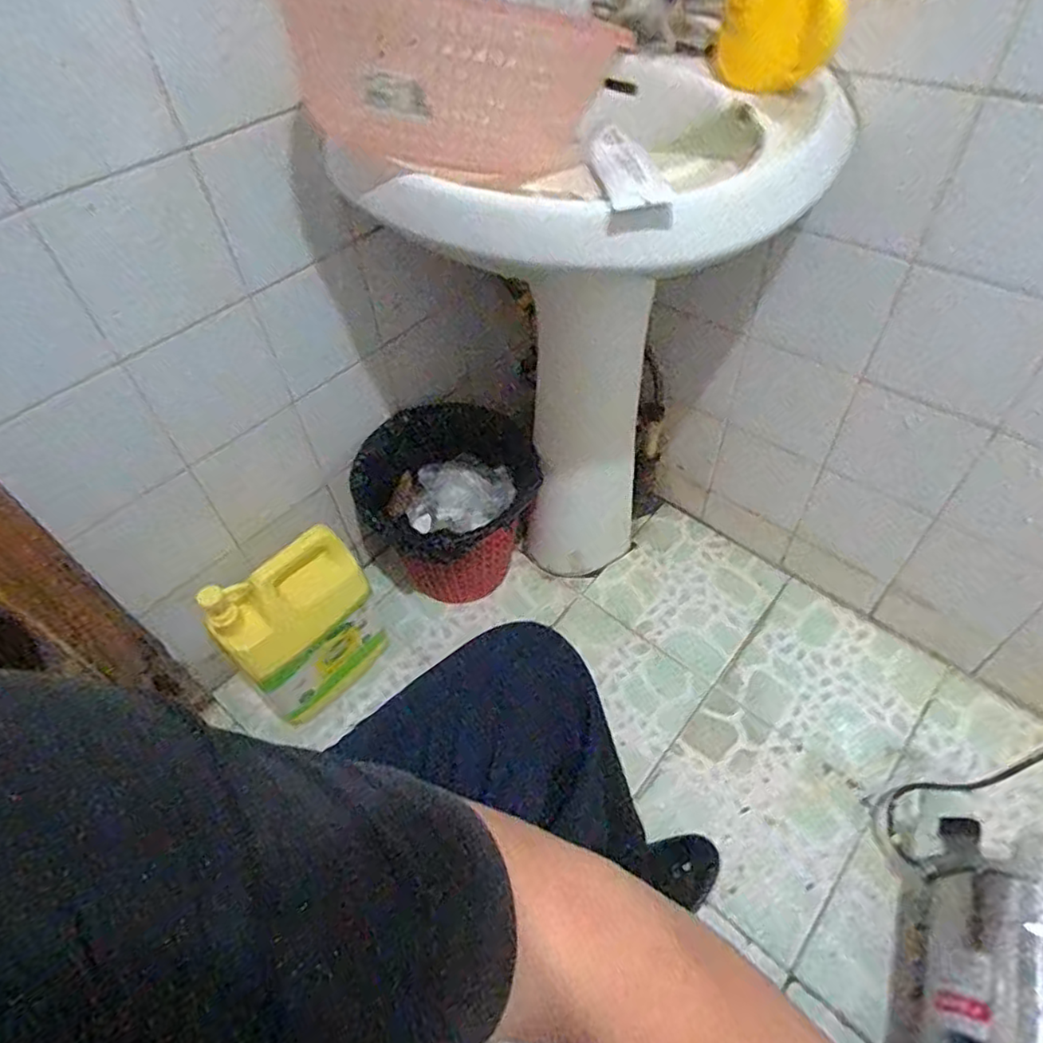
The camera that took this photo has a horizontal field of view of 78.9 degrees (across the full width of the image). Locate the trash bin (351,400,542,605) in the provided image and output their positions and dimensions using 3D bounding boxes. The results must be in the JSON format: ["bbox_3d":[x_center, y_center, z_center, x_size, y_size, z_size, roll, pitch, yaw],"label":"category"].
[{"bbox_3d":[-0.108,-0.024,1.037,0.246,0.258,0.225,-35,58,-23],"label":"trash bin"}]

